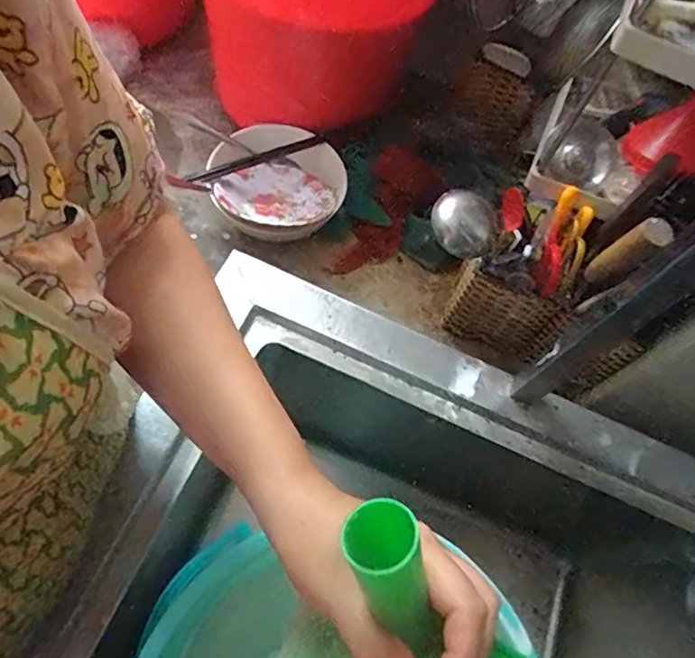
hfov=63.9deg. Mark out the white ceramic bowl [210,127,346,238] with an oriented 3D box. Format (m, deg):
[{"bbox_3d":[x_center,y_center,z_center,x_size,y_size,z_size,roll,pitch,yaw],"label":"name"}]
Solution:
[{"bbox_3d":[-0.090,-0.193,0.725,0.169,0.039,0.178,4,60,-2],"label":"white ceramic bowl"}]

